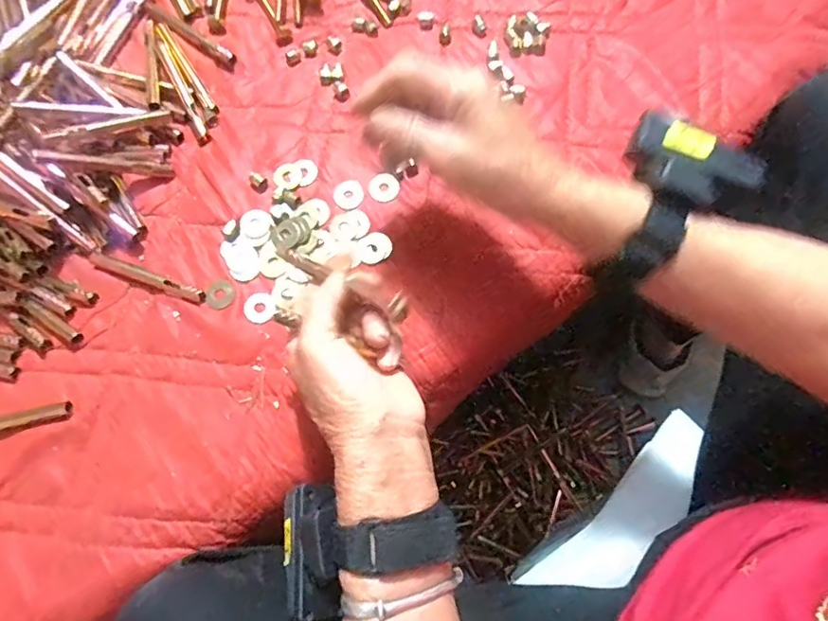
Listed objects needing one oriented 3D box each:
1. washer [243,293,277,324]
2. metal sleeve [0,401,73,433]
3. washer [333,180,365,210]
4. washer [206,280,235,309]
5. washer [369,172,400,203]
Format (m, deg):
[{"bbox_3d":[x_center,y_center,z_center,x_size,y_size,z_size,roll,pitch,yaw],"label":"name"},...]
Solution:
[{"bbox_3d":[-0.111,-0.002,0.382,0.021,0.004,0.022,-33,78,-8],"label":"washer"},{"bbox_3d":[-0.275,0.076,0.355,0.088,0.009,0.012,-13,76,-3],"label":"metal sleeve"},{"bbox_3d":[-0.050,-0.090,0.409,0.023,0.004,0.024,-31,77,-7],"label":"washer"},{"bbox_3d":[-0.140,-0.012,0.382,0.020,0.004,0.020,0,76,0],"label":"washer"},{"bbox_3d":[-0.023,-0.094,0.403,0.022,0.004,0.023,-29,77,-7],"label":"washer"}]

